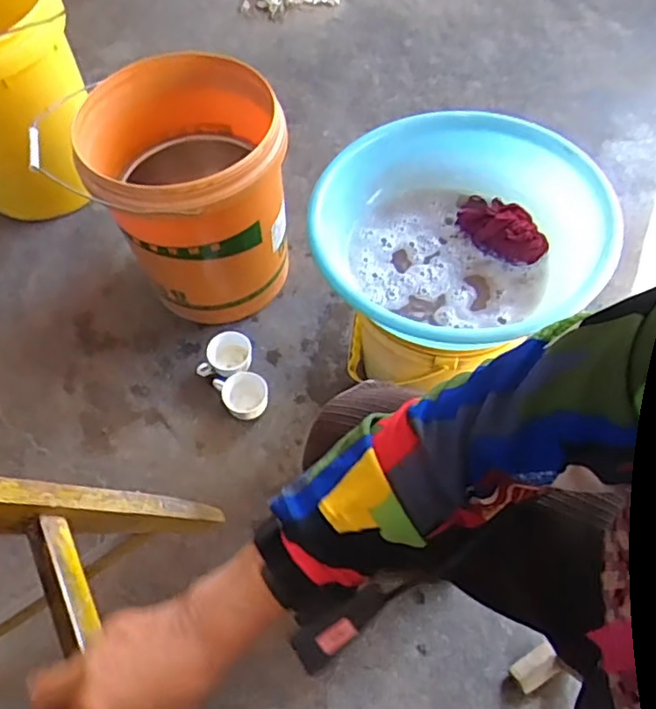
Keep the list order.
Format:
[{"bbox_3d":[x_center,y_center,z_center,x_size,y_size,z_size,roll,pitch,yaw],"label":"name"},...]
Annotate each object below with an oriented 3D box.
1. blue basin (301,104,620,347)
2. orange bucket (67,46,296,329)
[{"bbox_3d":[0.168,-0.143,0.770,0.324,0.123,0.328,0,59,2],"label":"blue basin"},{"bbox_3d":[-0.209,-0.243,1.009,0.286,0.347,0.282,-1,57,2],"label":"orange bucket"}]

